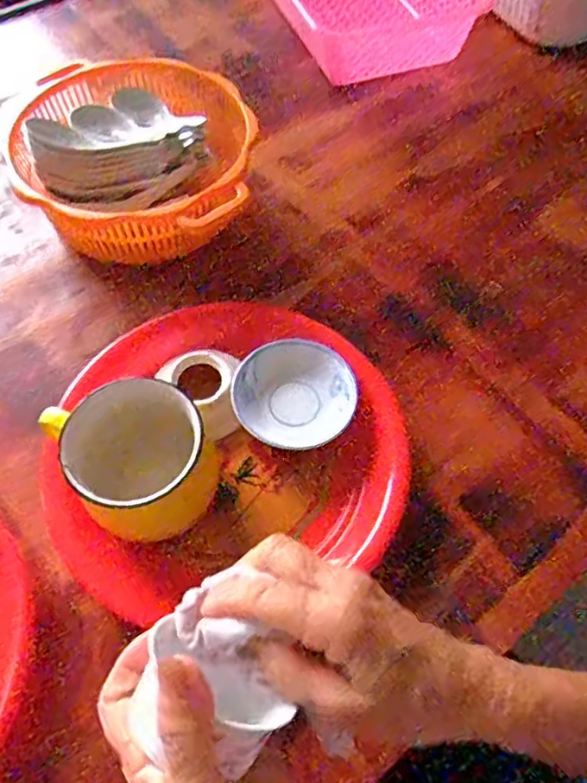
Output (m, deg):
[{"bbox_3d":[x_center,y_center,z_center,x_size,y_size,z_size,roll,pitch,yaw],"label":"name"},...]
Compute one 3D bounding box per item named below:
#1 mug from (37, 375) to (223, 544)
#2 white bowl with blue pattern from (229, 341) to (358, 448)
[{"bbox_3d":[-0.101,0.048,0.425,0.092,0.091,0.086,1,59,-1],"label":"mug"},{"bbox_3d":[0.001,0.003,0.484,0.093,0.028,0.085,1,59,-1],"label":"white bowl with blue pattern"}]

